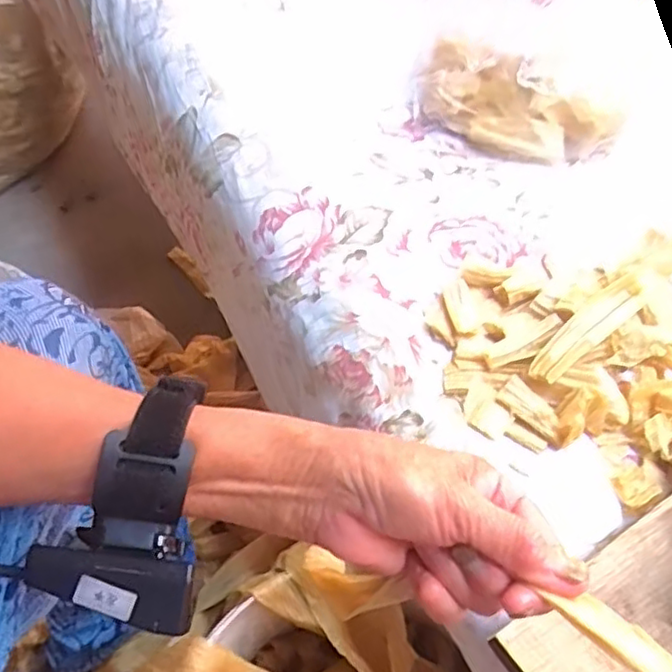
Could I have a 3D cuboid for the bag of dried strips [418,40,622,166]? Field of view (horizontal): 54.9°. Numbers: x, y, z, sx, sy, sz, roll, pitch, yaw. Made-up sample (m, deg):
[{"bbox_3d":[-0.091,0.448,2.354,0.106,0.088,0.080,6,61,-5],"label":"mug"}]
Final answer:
[{"bbox_3d":[0.140,-0.191,0.517,0.165,0.052,0.079,32,63,19],"label":"bag of dried strips"}]

